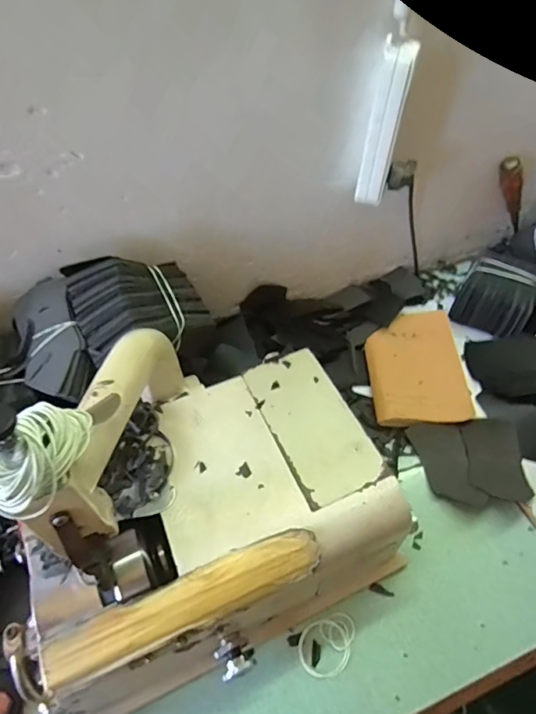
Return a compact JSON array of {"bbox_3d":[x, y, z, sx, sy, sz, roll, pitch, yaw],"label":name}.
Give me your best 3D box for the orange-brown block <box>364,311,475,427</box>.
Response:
[{"bbox_3d":[0.218,0.011,0.688,0.134,0.028,0.208,3,54,1],"label":"orange-brown block"}]

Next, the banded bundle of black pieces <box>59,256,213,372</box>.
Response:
[{"bbox_3d":[-0.145,-0.062,0.520,0.141,0.064,0.116,-20,57,-15],"label":"banded bundle of black pieces"}]

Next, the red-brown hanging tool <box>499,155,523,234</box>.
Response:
[{"bbox_3d":[0.414,-0.266,0.775,0.030,0.192,0.024,-39,57,13],"label":"red-brown hanging tool"}]

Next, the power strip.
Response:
[{"bbox_3d":[0.134,-0.265,0.539,0.036,0.170,0.030,10,54,6],"label":"power strip"}]

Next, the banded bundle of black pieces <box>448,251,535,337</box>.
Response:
[{"bbox_3d":[0.379,-0.100,0.747,0.126,0.078,0.131,26,57,17],"label":"banded bundle of black pieces"}]

